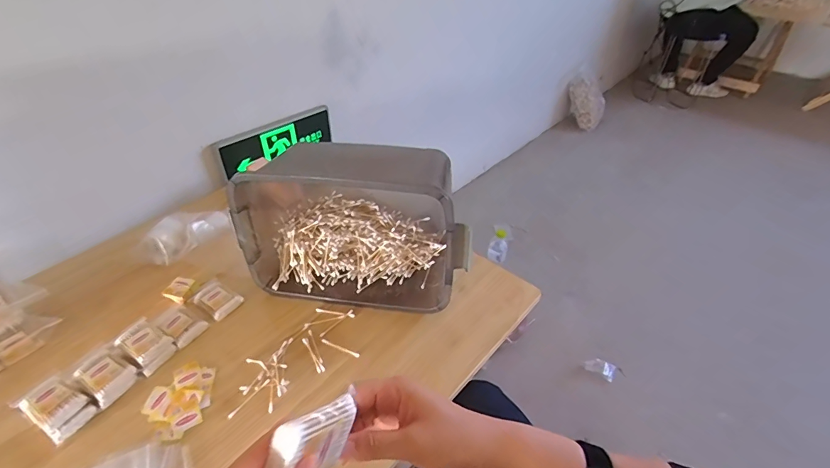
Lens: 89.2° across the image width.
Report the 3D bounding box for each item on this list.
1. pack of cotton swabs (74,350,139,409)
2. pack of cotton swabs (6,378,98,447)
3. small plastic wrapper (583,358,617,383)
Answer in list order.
[{"bbox_3d":[-0.474,0.218,0.646,0.078,0.023,0.057,22,44,25],"label":"pack of cotton swabs"},{"bbox_3d":[-0.520,0.248,0.609,0.097,0.028,0.059,20,43,23],"label":"pack of cotton swabs"},{"bbox_3d":[0.553,0.400,1.257,0.084,0.022,0.051,22,44,25],"label":"small plastic wrapper"}]

